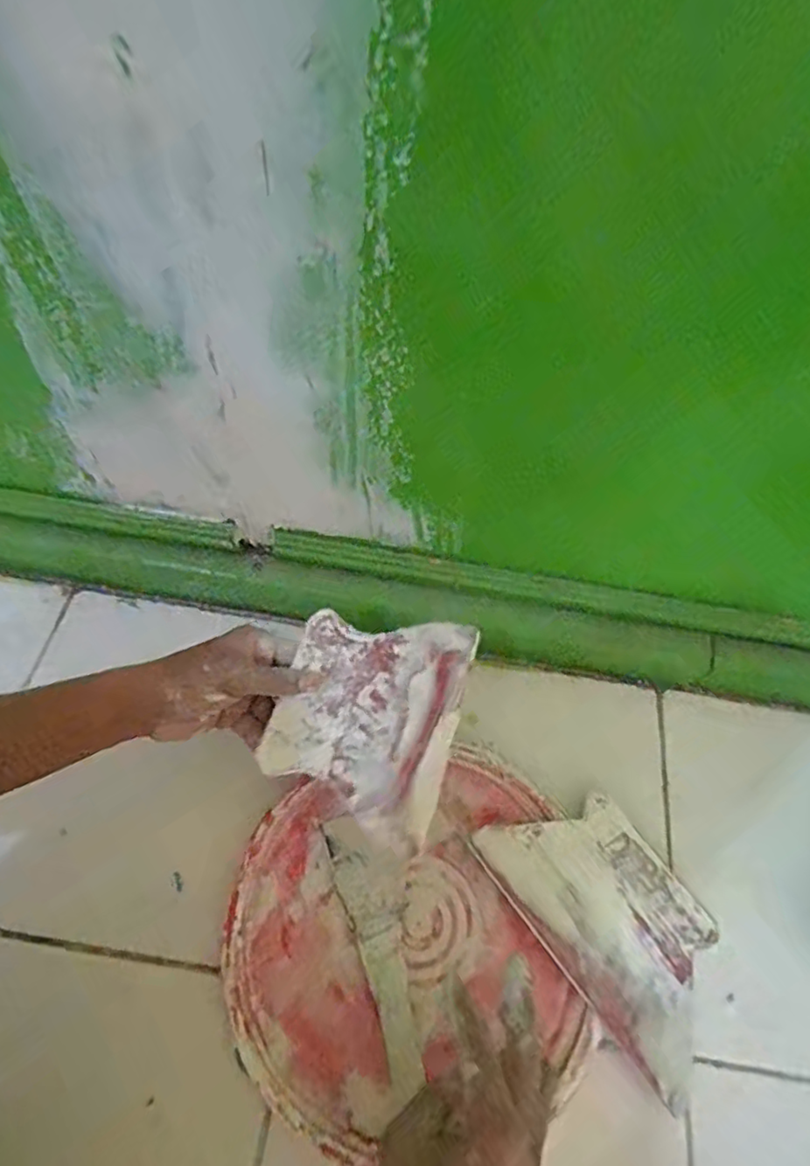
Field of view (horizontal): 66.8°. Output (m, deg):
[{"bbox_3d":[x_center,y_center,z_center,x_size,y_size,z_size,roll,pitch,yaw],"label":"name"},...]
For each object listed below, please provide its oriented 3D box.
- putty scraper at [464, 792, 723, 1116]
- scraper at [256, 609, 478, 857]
[{"bbox_3d":[0.166,0.260,0.489,0.127,0.009,0.208,-31,72,-30],"label":"putty scraper"},{"bbox_3d":[-0.028,0.097,0.461,0.130,0.007,0.162,13,66,8],"label":"scraper"}]

